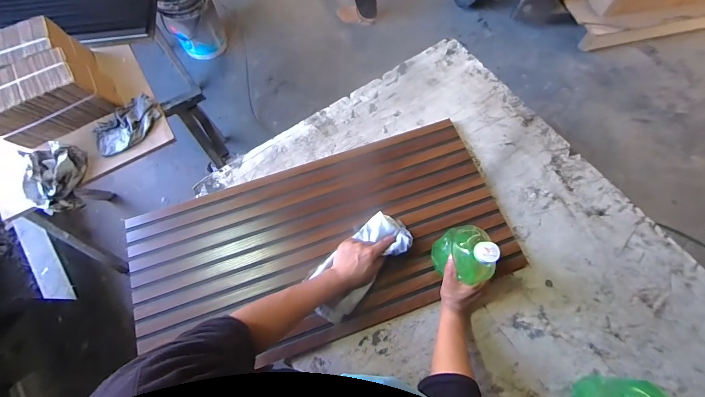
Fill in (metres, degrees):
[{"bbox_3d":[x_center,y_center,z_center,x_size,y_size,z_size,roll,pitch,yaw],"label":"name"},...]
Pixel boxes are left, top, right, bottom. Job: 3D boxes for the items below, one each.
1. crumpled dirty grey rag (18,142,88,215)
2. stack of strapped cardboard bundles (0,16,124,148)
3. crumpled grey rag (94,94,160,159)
[{"bbox_3d":[-0.898,-0.061,0.931,0.121,0.122,0.195,-4,69,-2],"label":"crumpled dirty grey rag"},{"bbox_3d":[-1.020,-0.375,0.962,0.349,0.142,0.343,-35,73,-13],"label":"stack of strapped cardboard bundles"},{"bbox_3d":[-0.743,-0.241,1.002,0.128,0.025,0.221,40,74,14],"label":"crumpled grey rag"}]

